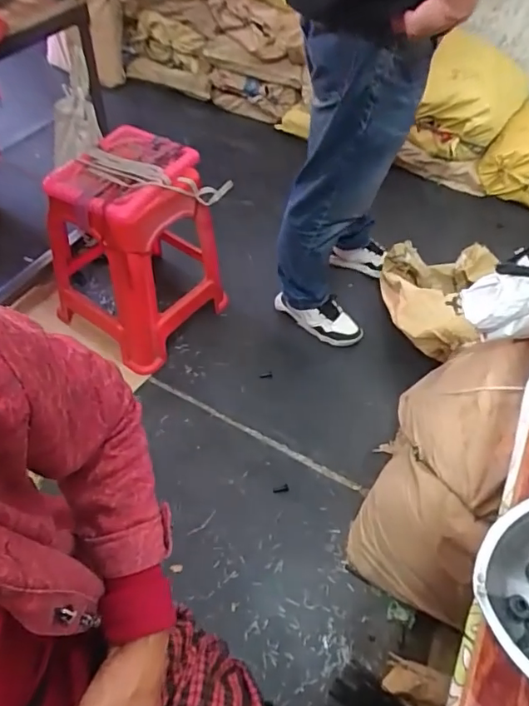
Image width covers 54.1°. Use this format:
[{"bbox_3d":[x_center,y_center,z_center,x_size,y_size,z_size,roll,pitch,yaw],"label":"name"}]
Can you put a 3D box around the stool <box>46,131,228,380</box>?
[{"bbox_3d":[-0.342,-0.281,1.453,0.348,0.514,0.372,27,54,17],"label":"stool"}]

